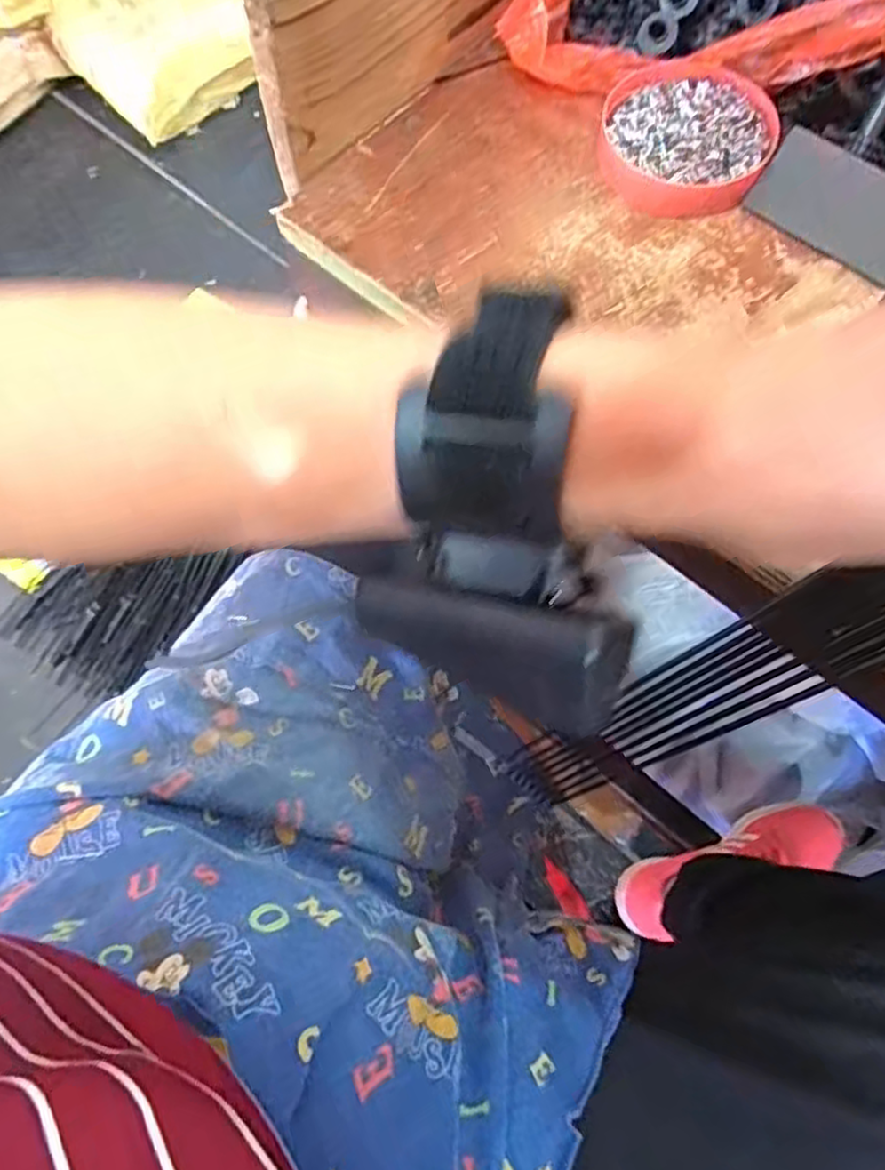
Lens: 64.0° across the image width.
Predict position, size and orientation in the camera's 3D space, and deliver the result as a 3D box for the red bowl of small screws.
[{"bbox_3d":[0.115,-0.213,0.337,0.077,0.020,0.078,0,69,2],"label":"red bowl of small screws"}]

